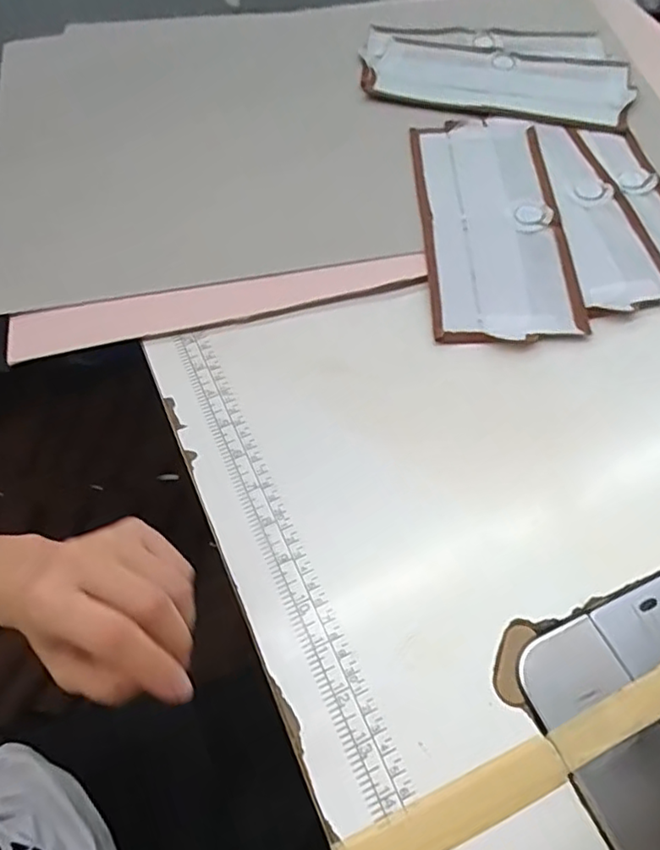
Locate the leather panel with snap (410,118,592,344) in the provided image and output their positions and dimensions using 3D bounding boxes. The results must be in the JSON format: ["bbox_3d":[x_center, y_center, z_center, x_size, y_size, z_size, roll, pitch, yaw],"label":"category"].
[{"bbox_3d":[0.124,-0.163,0.475,0.102,0.008,0.232,-2,59,2],"label":"leather panel with snap"}]

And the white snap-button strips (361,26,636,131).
[{"bbox_3d":[0.153,-0.334,0.576,0.238,0.016,0.146,5,59,7],"label":"white snap-button strips"}]

